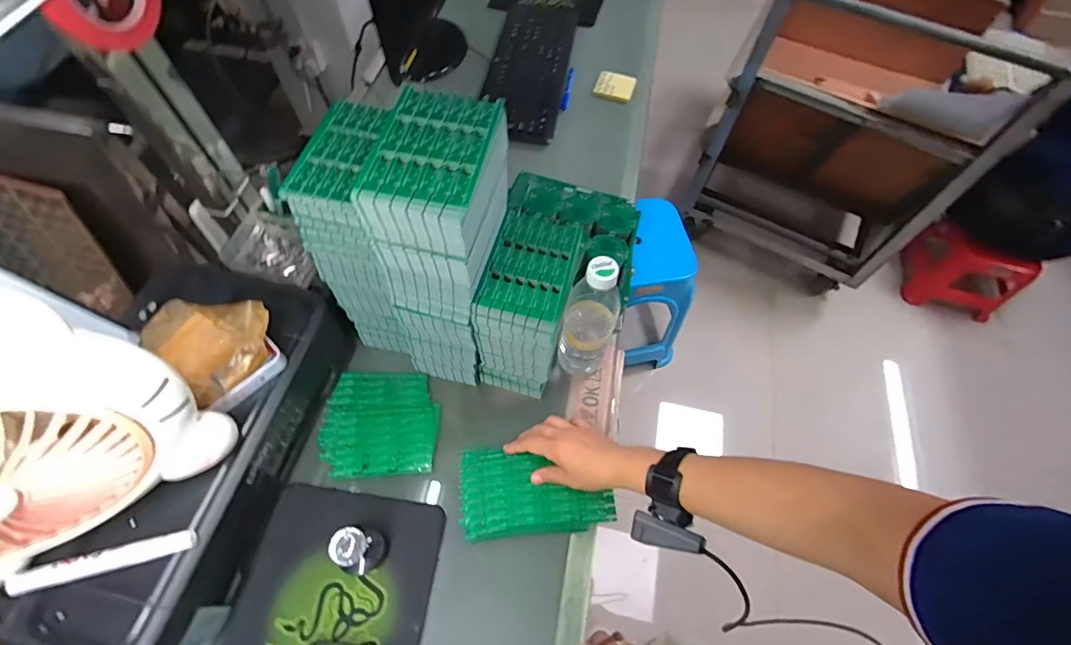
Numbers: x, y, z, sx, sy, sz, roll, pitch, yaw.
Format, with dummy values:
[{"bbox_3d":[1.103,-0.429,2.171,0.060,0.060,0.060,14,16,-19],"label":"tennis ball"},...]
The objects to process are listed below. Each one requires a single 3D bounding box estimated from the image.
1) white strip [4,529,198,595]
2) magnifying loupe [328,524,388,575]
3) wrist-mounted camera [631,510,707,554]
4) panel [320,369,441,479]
[{"bbox_3d":[-0.393,0.217,0.426,0.144,0.010,0.020,-12,63,-10],"label":"white strip"},{"bbox_3d":[-0.199,0.257,0.526,0.042,0.085,0.044,1,62,-3],"label":"magnifying loupe"},{"bbox_3d":[0.133,0.213,0.469,0.071,0.016,0.024,7,59,26],"label":"wrist-mounted camera"},{"bbox_3d":[-0.208,0.134,0.624,0.146,0.011,0.143,0,62,-3],"label":"panel"}]

